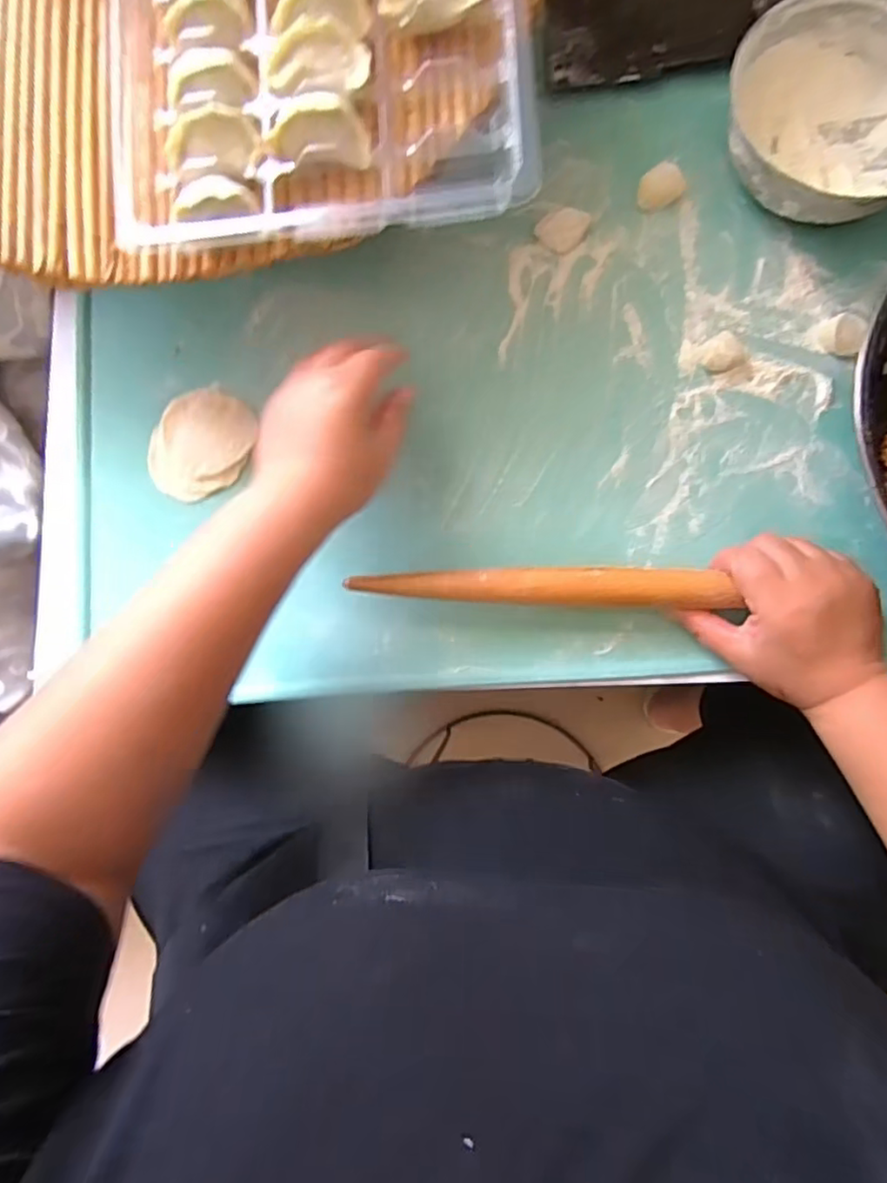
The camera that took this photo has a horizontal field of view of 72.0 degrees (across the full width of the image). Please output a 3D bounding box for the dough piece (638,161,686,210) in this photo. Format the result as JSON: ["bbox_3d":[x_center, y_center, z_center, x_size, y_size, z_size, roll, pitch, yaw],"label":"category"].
[{"bbox_3d":[0.152,-0.282,0.426,0.030,0.014,0.024,-28,83,0],"label":"dough piece"}]

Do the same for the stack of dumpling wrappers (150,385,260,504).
[{"bbox_3d":[-0.172,-0.105,0.434,0.067,0.012,0.081,35,87,7],"label":"stack of dumpling wrappers"}]

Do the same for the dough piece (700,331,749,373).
[{"bbox_3d":[0.191,-0.162,0.413,0.029,0.016,0.026,44,88,7],"label":"dough piece"}]

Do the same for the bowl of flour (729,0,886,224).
[{"bbox_3d":[0.257,-0.310,0.404,0.142,0.052,0.141,0,84,4],"label":"bowl of flour"}]

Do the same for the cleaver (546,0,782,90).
[{"bbox_3d":[0.221,-0.435,0.433,0.290,0.032,0.121,-3,84,4],"label":"cleaver"}]

